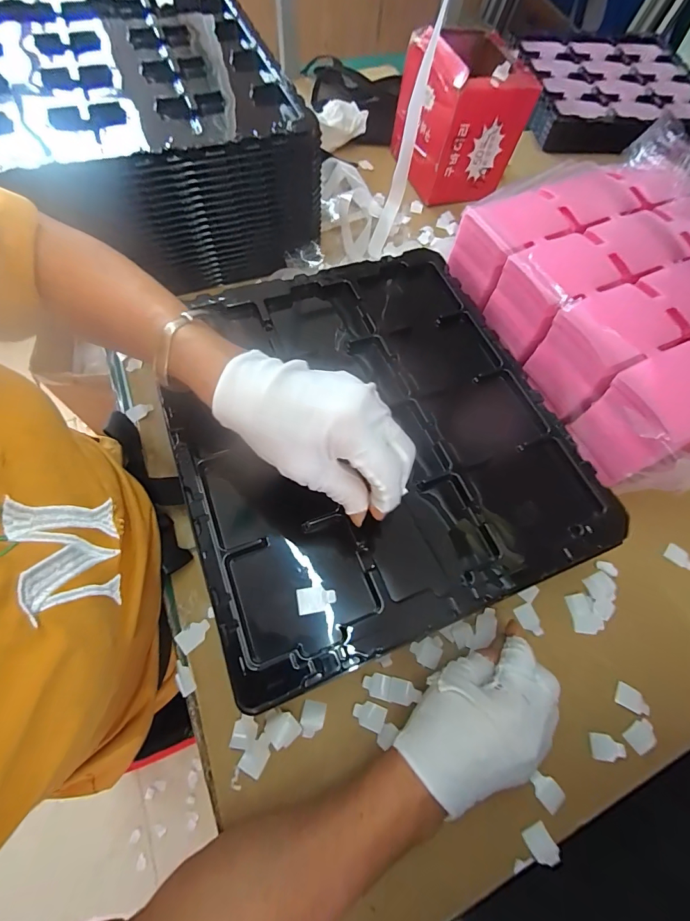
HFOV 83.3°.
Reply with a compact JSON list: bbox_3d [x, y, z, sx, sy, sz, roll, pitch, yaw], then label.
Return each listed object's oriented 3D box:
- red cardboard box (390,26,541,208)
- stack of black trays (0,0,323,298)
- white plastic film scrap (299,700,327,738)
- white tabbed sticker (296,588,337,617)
[{"bbox_3d":[0.160,-0.501,0.571,0.128,0.147,0.157,-16,66,-11],"label":"red cardboard box"},{"bbox_3d":[-0.230,-0.409,0.496,0.300,0.149,0.370,-19,67,-12],"label":"stack of black trays"},{"bbox_3d":[-0.025,0.199,0.298,0.018,0.004,0.023,13,64,3],"label":"white plastic film scrap"},{"bbox_3d":[-0.021,0.102,0.284,0.028,0.007,0.018,-6,65,-6],"label":"white tabbed sticker"}]

